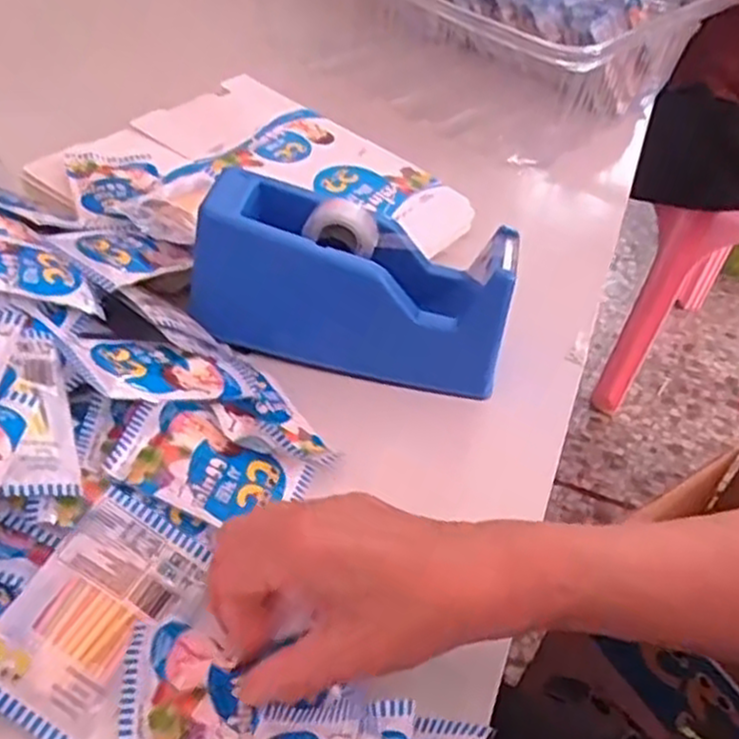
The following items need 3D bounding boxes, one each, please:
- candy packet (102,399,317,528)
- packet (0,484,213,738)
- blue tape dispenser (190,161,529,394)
[{"bbox_3d":[-0.084,0.051,0.412,0.101,0.014,0.063,27,46,-7],"label":"candy packet"},{"bbox_3d":[-0.124,0.111,0.345,0.065,0.006,0.103,34,57,1],"label":"packet"},{"bbox_3d":[-0.011,-0.054,0.491,0.196,0.096,0.075,8,43,1],"label":"blue tape dispenser"}]

